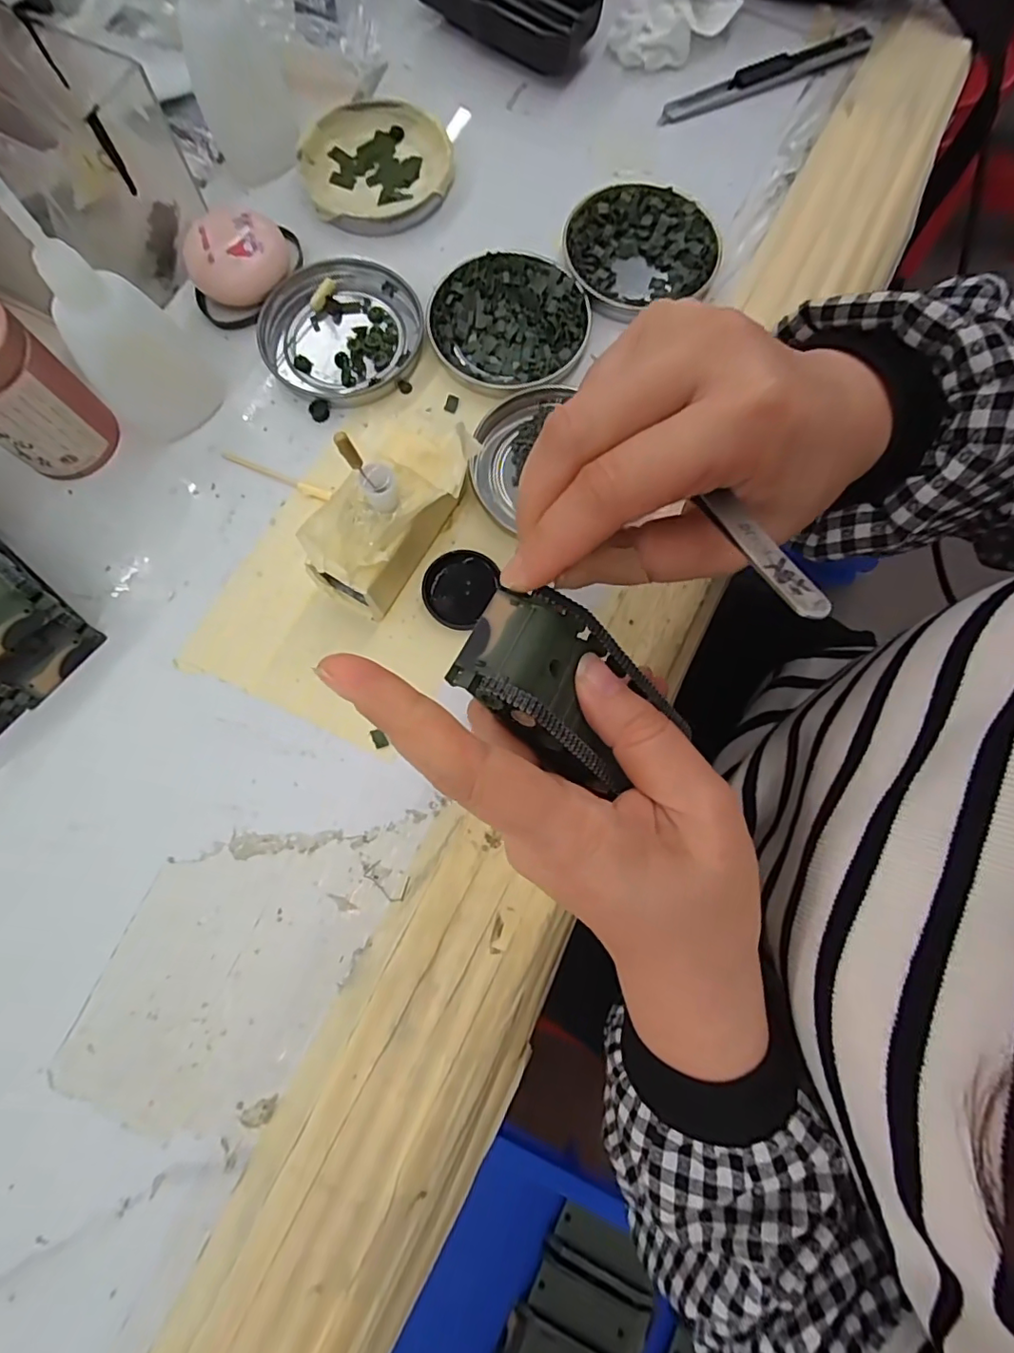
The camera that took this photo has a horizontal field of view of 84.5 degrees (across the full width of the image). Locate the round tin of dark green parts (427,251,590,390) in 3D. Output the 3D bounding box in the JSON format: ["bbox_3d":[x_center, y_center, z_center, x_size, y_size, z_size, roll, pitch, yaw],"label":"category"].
[{"bbox_3d":[0.001,-0.178,0.278,0.076,0.009,0.073,0,79,-1],"label":"round tin of dark green parts"}]

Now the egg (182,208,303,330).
[{"bbox_3d":[-0.131,-0.205,0.277,0.055,0.023,0.045,-19,80,-5],"label":"egg"}]

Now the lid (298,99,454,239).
[{"bbox_3d":[-0.070,-0.275,0.301,0.077,0.011,0.082,0,79,-1],"label":"lid"}]

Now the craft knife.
[{"bbox_3d":[0.149,-0.342,0.316,0.134,0.008,0.016,-24,80,-6],"label":"craft knife"}]

